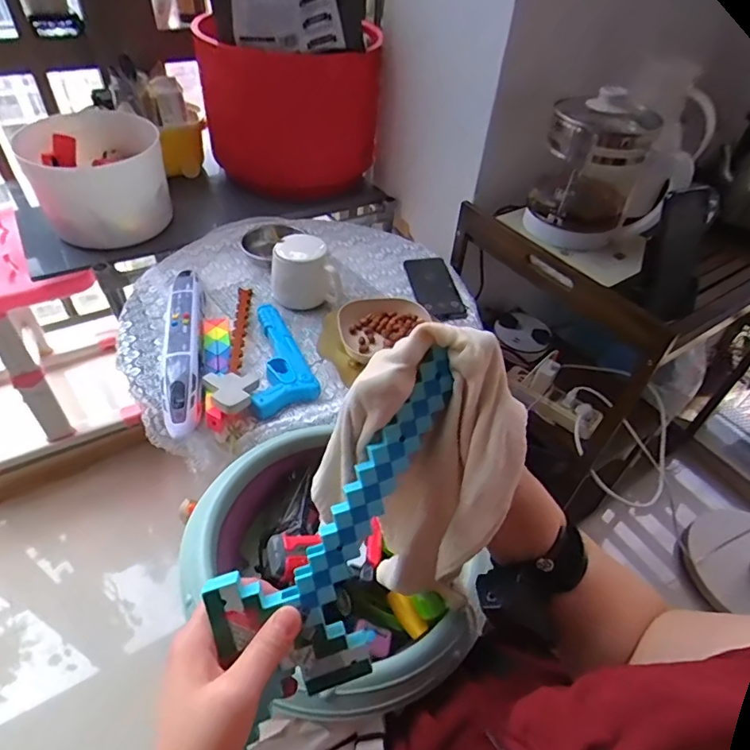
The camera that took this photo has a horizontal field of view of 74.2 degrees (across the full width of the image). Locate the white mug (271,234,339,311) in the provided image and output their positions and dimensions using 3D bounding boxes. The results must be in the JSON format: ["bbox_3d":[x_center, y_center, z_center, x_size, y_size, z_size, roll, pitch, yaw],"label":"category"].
[{"bbox_3d":[-0.116,-0.166,0.804,0.103,0.096,0.080,-3,46,-8],"label":"white mug"}]

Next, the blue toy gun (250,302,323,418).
[{"bbox_3d":[-0.128,-0.030,0.712,0.082,0.035,0.218,-3,46,-8],"label":"blue toy gun"}]

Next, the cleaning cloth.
[{"bbox_3d":[0.032,0.069,0.365,0.129,0.211,0.083,20,47,15],"label":"cleaning cloth"}]

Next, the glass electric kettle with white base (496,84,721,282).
[{"bbox_3d":[0.360,-0.302,0.754,0.189,0.210,0.211,36,53,27],"label":"glass electric kettle with white base"}]

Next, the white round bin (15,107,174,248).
[{"bbox_3d":[-0.509,-0.371,0.927,0.215,0.157,0.221,2,45,-3],"label":"white round bin"}]

